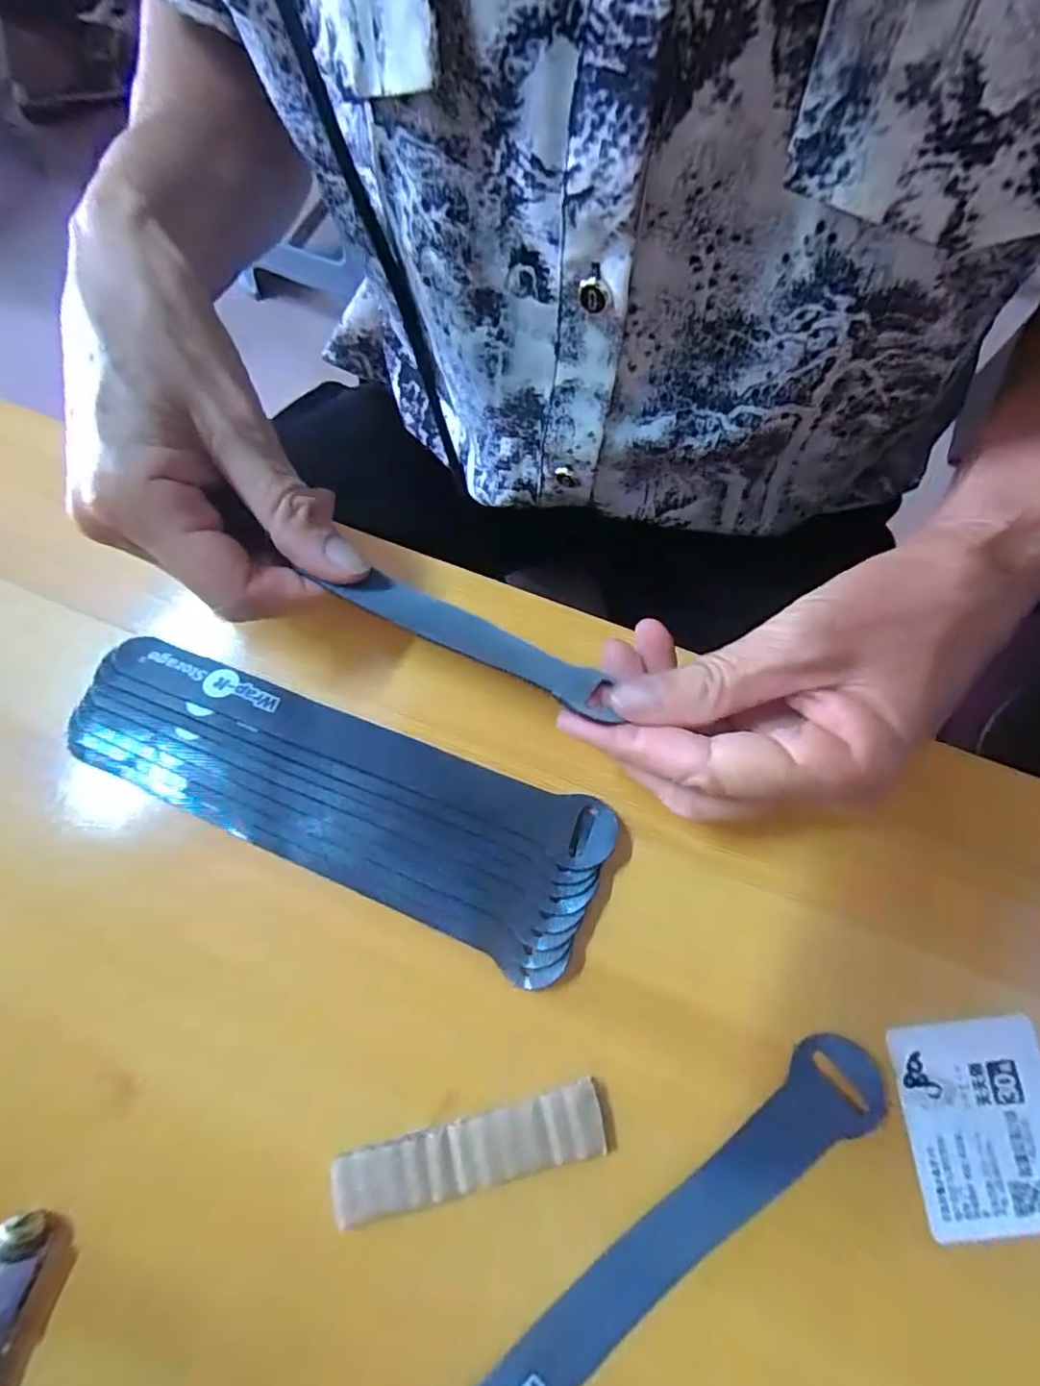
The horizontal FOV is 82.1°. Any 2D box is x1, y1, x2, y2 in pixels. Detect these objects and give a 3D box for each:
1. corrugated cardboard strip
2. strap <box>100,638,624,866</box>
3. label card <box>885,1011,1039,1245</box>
[{"bbox_3d":[-0.016,0.144,0.187,0.084,0.004,0.019,-15,72,-3],"label":"corrugated cardboard strip"},{"bbox_3d":[-0.059,0.018,0.222,0.194,0.005,0.022,22,64,5],"label":"strap"},{"bbox_3d":[0.151,0.141,0.195,0.050,0.005,0.062,-6,74,0],"label":"label card"}]

